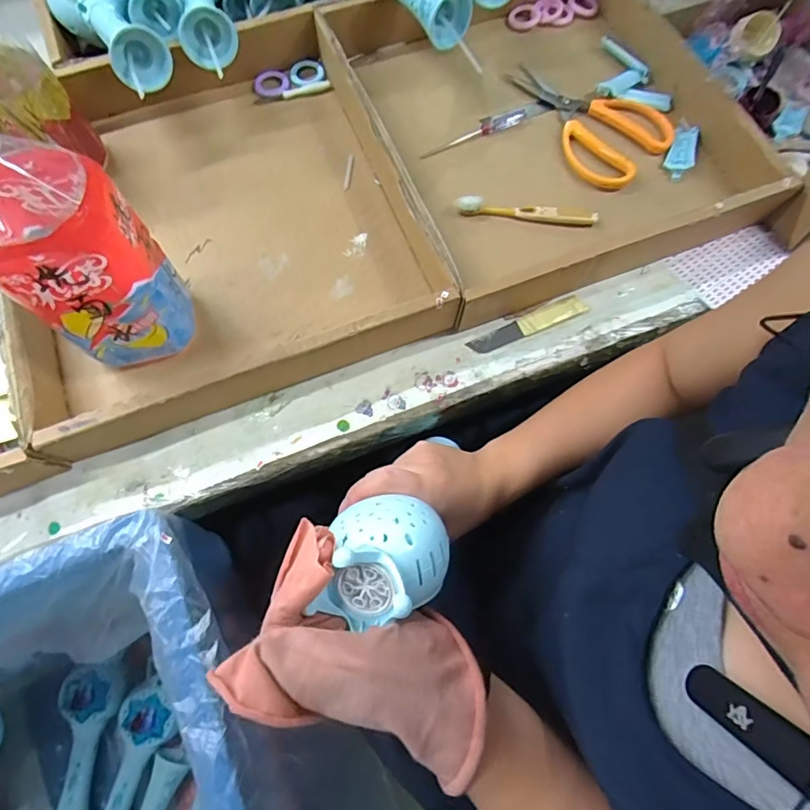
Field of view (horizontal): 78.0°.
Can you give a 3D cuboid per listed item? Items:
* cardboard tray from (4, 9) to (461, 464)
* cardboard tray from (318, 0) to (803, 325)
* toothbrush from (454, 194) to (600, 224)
[{"bbox_3d":[-0.177,-0.196,0.466,0.343,0.053,0.397,-17,73,-7],"label":"cardboard tray"},{"bbox_3d":[0.141,-0.303,0.507,0.349,0.049,0.379,-21,74,-8],"label":"cardboard tray"},{"bbox_3d":[0.119,-0.189,0.487,0.136,0.017,0.012,6,72,0],"label":"toothbrush"}]

